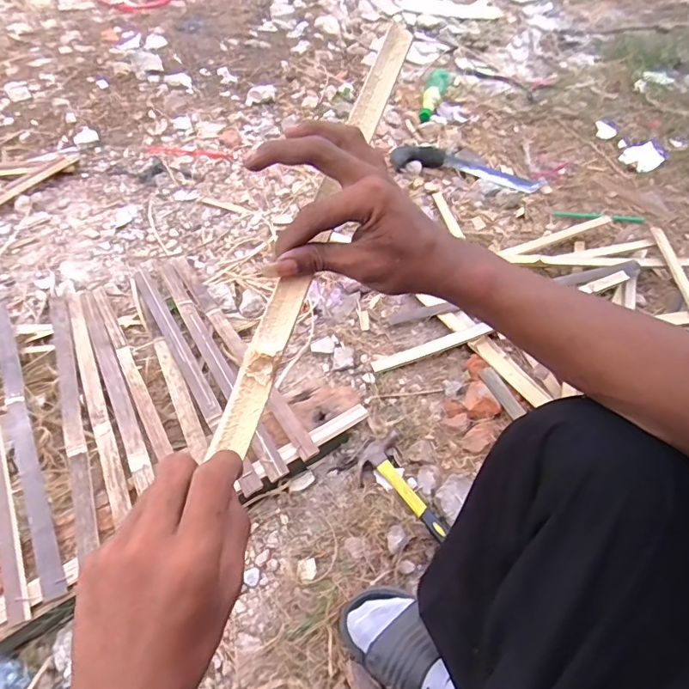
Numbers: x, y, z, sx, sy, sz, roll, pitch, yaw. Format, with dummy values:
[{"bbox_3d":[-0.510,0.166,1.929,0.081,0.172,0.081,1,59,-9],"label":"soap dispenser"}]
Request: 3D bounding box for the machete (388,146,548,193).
[{"bbox_3d":[0.316,-0.455,1.216,0.397,0.041,0.108,11,55,1],"label":"machete"}]

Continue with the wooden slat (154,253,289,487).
[{"bbox_3d":[-0.235,0.004,0.833,0.031,0.013,0.548,-23,53,-22],"label":"wooden slat"}]

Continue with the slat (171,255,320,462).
[{"bbox_3d":[-0.193,-0.007,0.840,0.029,0.006,0.522,-28,55,-20],"label":"slat"}]

